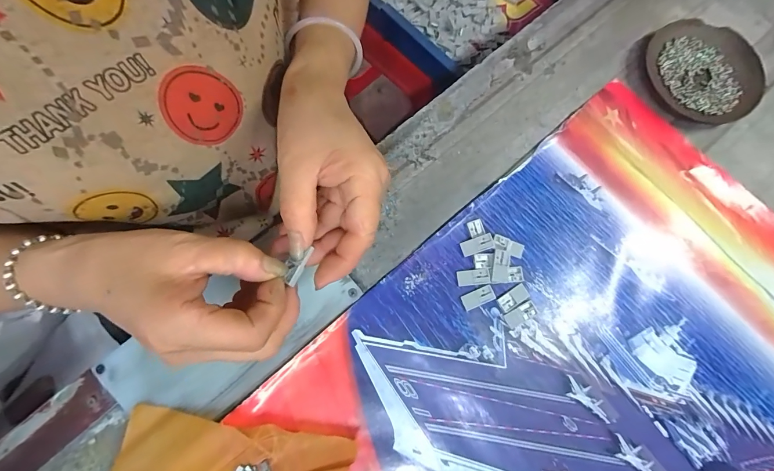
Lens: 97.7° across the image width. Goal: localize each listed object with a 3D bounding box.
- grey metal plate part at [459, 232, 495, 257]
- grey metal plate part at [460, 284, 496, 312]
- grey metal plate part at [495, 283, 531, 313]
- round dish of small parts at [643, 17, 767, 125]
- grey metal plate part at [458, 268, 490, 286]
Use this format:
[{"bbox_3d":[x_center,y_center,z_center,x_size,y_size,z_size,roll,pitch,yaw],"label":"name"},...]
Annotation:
[{"bbox_3d":[0.080,0.009,0.300,0.029,0.004,0.014,-19,80,4],"label":"grey metal plate part"},{"bbox_3d":[0.079,0.054,0.292,0.028,0.004,0.014,-22,78,-6],"label":"grey metal plate part"},{"bbox_3d":[0.109,0.054,0.292,0.029,0.004,0.013,-31,79,-8],"label":"grey metal plate part"},{"bbox_3d":[0.316,-0.166,0.341,0.101,0.014,0.115,3,76,-1],"label":"round dish of small parts"},{"bbox_3d":[0.076,0.036,0.295,0.027,0.004,0.014,-6,77,-3],"label":"grey metal plate part"}]

